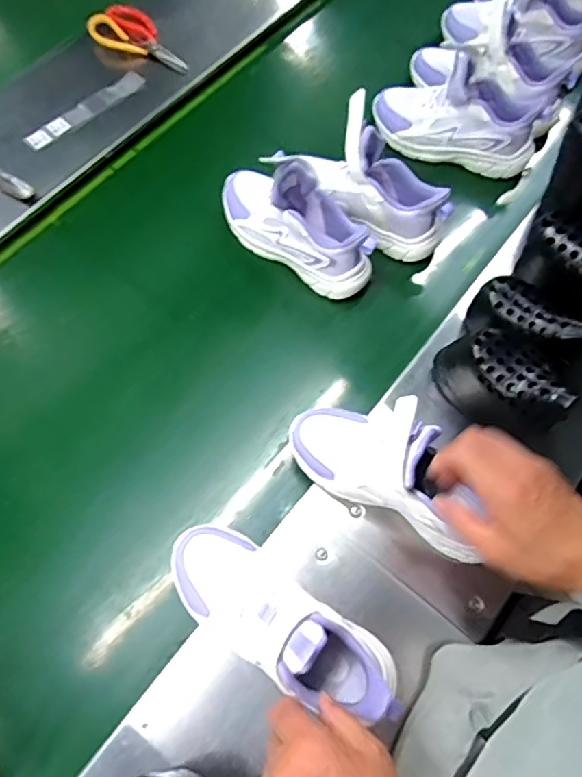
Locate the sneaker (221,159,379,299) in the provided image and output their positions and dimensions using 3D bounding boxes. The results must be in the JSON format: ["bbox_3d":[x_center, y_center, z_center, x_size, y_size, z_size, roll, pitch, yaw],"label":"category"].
[{"bbox_3d":[0.002,-0.232,0.710,0.246,0.125,0.083,32,70,14],"label":"sneaker"}]

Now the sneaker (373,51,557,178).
[{"bbox_3d":[0.250,-0.414,0.782,0.247,0.114,0.083,20,67,9],"label":"sneaker"}]

